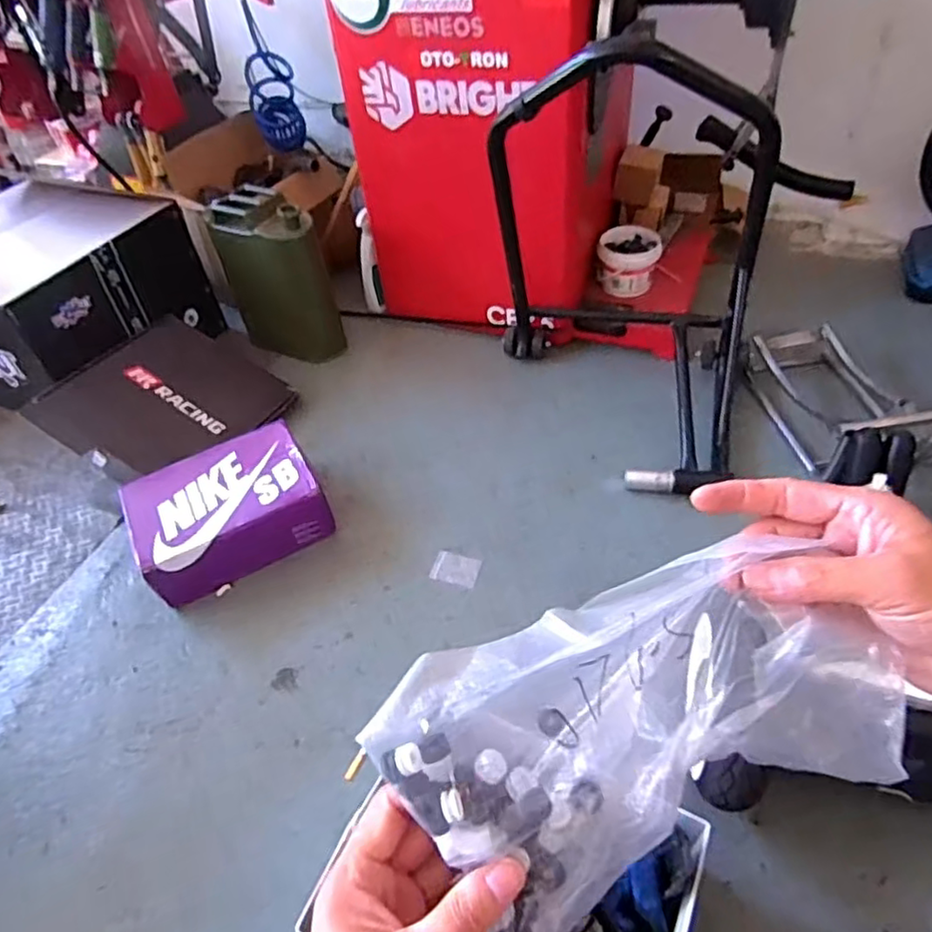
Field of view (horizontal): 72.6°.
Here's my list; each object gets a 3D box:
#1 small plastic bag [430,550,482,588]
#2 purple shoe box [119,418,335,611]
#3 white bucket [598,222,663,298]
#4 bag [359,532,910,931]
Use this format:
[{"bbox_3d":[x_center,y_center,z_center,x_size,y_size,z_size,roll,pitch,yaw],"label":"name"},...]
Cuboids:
[{"bbox_3d":[-0.016,0.180,1.107,0.080,0.004,0.061,12,48,14],"label":"small plastic bag"},{"bbox_3d":[-0.429,0.080,1.159,0.314,0.127,0.232,-24,49,-16],"label":"purple shoe box"},{"bbox_3d":[0.379,-0.473,1.495,0.136,0.135,0.136,9,52,13],"label":"white bucket"},{"bbox_3d":[0.092,0.134,0.318,0.253,0.050,0.145,-21,83,-10],"label":"bag"}]

